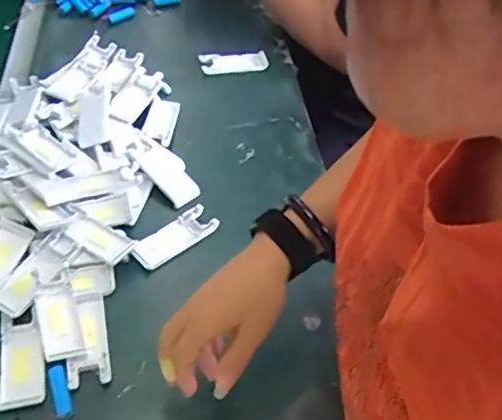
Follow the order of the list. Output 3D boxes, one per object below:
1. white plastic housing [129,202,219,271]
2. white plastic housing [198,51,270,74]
[{"bbox_3d":[-0.088,0.031,0.671,0.106,0.018,0.042,-35,58,-31],"label":"white plastic housing"},{"bbox_3d":[-0.027,-0.237,0.928,0.107,0.014,0.040,-3,47,-7],"label":"white plastic housing"}]

